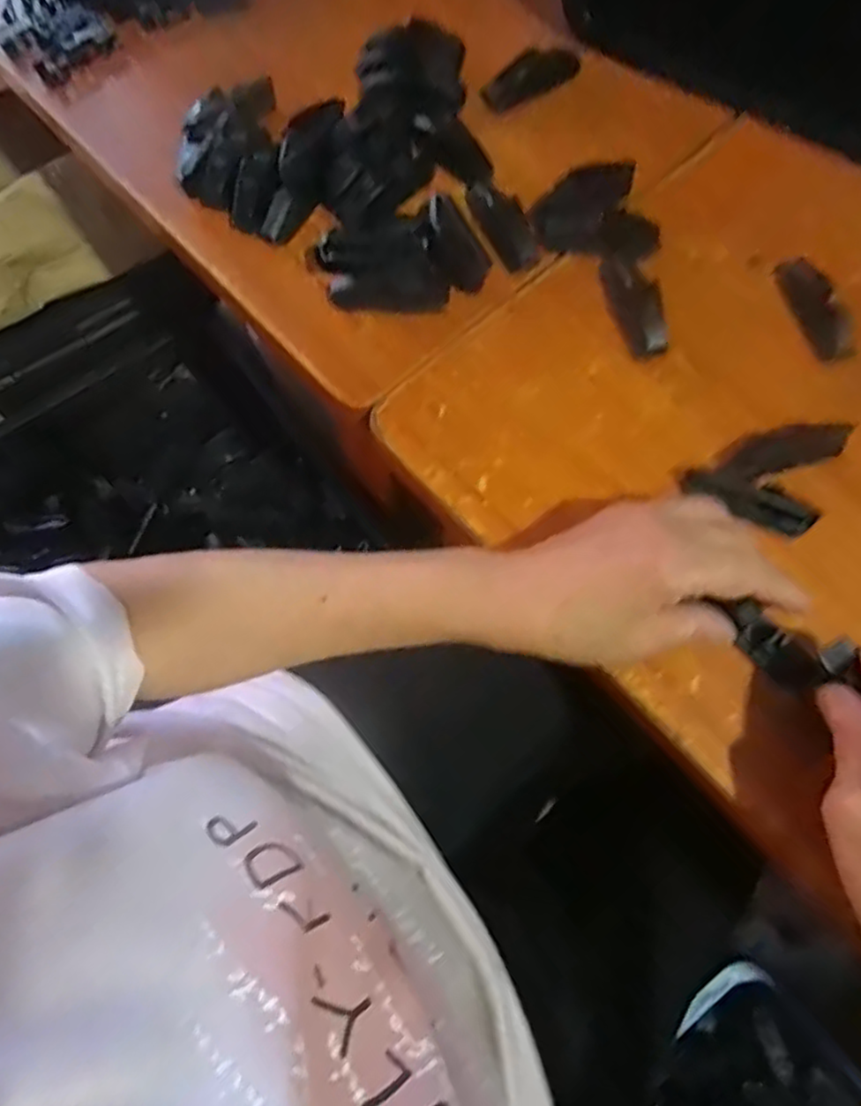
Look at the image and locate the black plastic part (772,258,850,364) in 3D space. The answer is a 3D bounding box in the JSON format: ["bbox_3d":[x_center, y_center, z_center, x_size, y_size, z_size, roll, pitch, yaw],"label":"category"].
[{"bbox_3d":[0.237,-0.153,0.414,0.023,0.014,0.071,-18,72,-5],"label":"black plastic part"}]

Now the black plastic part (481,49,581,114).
[{"bbox_3d":[0.072,-0.345,0.480,0.070,0.016,0.024,-27,73,-8],"label":"black plastic part"}]

